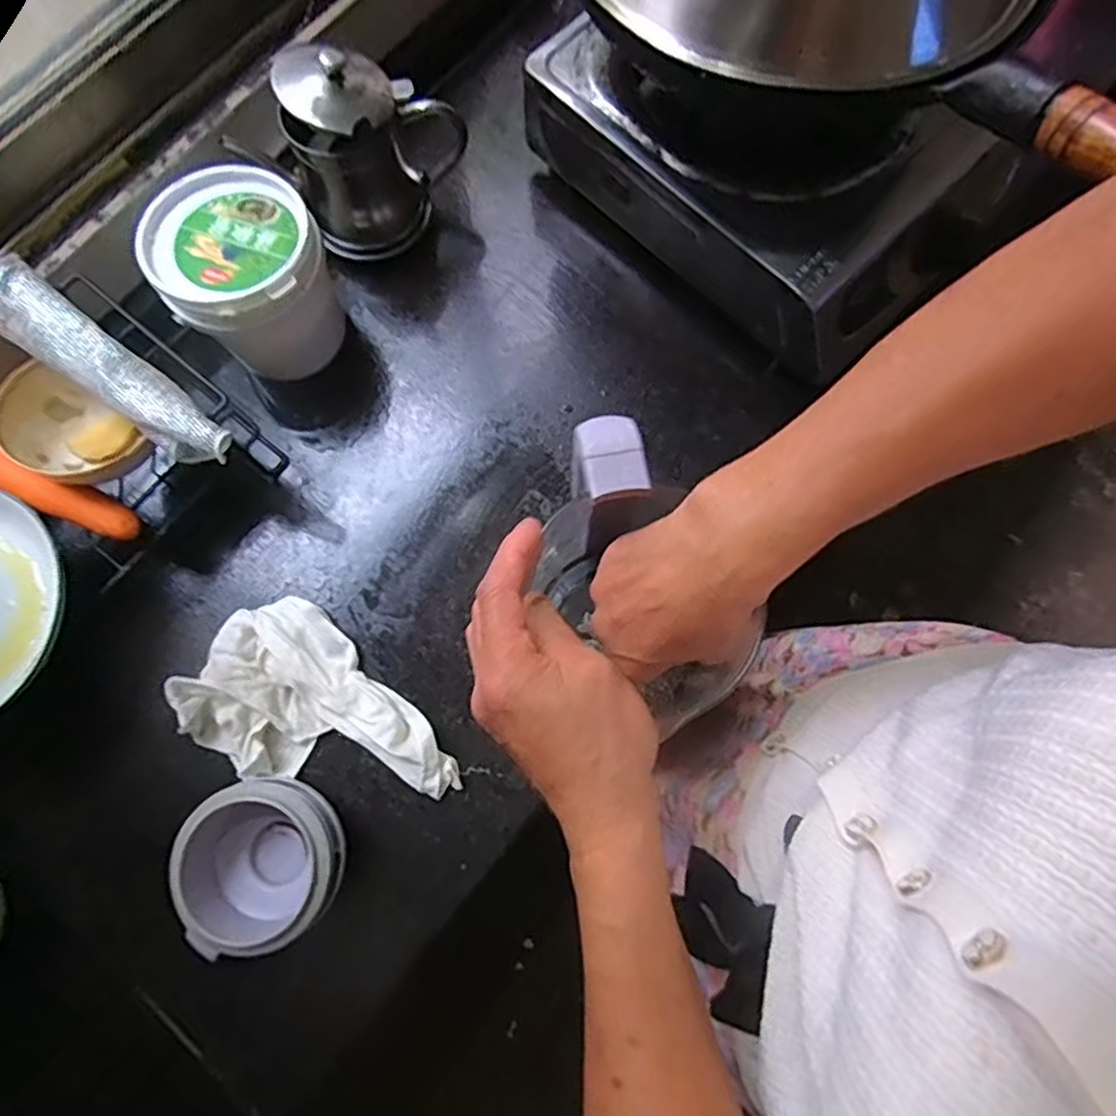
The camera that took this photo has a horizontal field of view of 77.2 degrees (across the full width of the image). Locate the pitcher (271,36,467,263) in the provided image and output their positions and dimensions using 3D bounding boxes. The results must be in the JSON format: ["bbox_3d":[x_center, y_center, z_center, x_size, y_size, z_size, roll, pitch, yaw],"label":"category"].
[{"bbox_3d":[-0.152,-0.338,0.592,0.127,0.149,0.094,4,77,2],"label":"pitcher"}]

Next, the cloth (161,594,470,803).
[{"bbox_3d":[-0.183,0.128,0.554,0.224,0.033,0.138,29,79,8],"label":"cloth"}]

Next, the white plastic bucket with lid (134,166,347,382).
[{"bbox_3d":[-0.242,-0.218,0.571,0.128,0.136,0.104,-32,78,-6],"label":"white plastic bucket with lid"}]

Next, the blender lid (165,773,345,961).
[{"bbox_3d":[-0.216,0.224,0.516,0.113,0.067,0.110,-36,78,-7],"label":"blender lid"}]

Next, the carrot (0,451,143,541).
[{"bbox_3d":[-0.385,-0.050,0.531,0.134,0.026,0.030,22,78,6],"label":"carrot"}]

